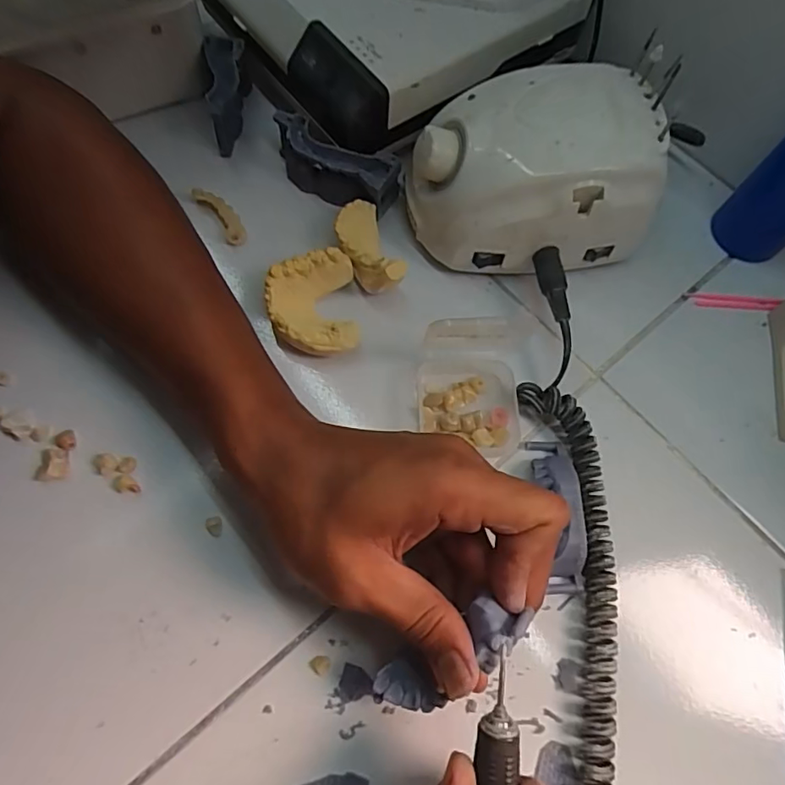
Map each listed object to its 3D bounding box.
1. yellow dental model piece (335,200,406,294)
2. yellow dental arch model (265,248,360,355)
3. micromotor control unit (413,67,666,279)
[{"bbox_3d":[-0.016,-0.087,0.329,0.030,0.033,0.066,-17,71,-10],"label":"yellow dental model piece"},{"bbox_3d":[-0.047,-0.050,0.315,0.050,0.031,0.059,-5,69,-6],"label":"yellow dental arch model"},{"bbox_3d":[0.081,-0.129,0.324,0.136,0.082,0.093,-5,69,-6],"label":"micromotor control unit"}]

